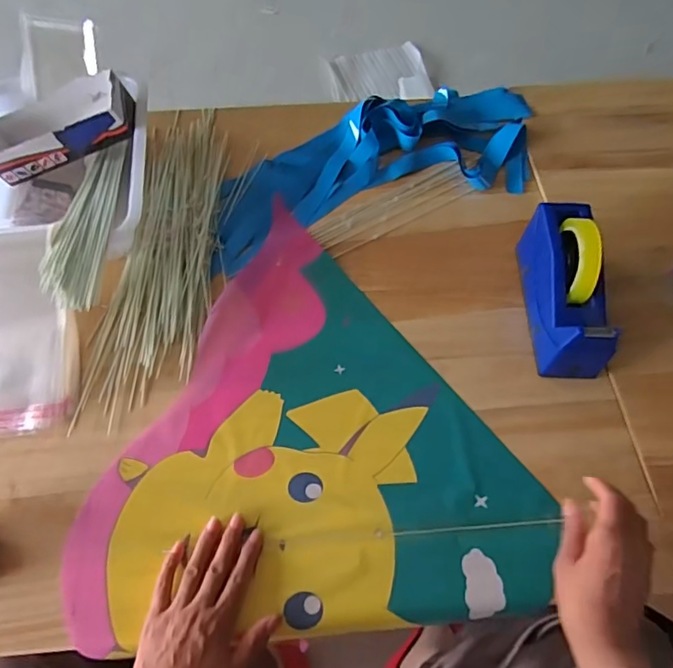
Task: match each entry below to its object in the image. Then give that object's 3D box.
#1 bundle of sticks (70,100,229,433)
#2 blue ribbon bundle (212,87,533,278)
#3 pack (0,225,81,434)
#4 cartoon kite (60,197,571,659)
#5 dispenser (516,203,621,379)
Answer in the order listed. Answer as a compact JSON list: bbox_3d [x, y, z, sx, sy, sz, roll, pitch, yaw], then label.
[{"bbox_3d":[-0.226,-0.125,0.744,0.129,0.021,0.501,2,61,1],"label":"bundle of sticks"},{"bbox_3d":[0.068,-0.261,0.818,0.566,0.039,0.240,-19,63,-11],"label":"blue ribbon bundle"},{"bbox_3d":[-0.372,-0.008,0.638,0.111,0.042,0.243,-11,84,-6],"label":"pack"},{"bbox_3d":[0.013,0.132,0.615,0.454,0.013,0.510,20,62,10],"label":"cartoon kite"},{"bbox_3d":[0.280,-0.059,0.658,0.068,0.126,0.202,0,60,-2],"label":"dispenser"}]

